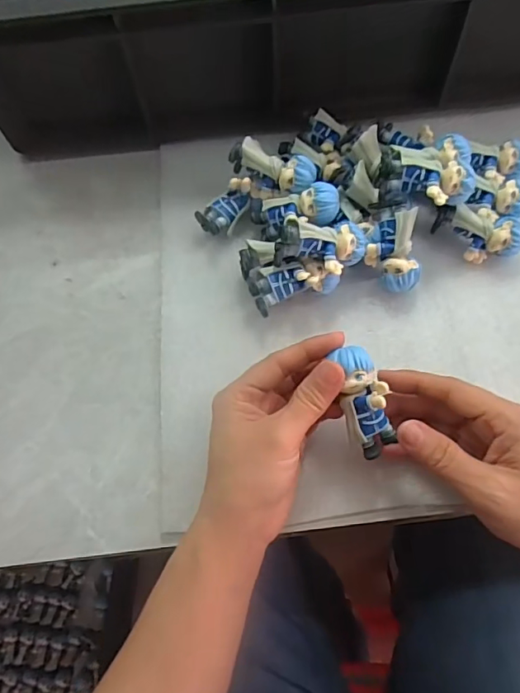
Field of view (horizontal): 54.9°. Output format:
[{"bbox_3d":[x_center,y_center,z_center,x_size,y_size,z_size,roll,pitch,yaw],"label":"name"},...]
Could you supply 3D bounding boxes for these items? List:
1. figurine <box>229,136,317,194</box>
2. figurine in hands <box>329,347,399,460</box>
[{"bbox_3d":[0.010,-0.130,0.362,0.063,0.025,0.022,26,71,13],"label":"figurine"},{"bbox_3d":[0.059,0.032,0.276,0.026,0.019,0.063,-16,103,-4],"label":"figurine in hands"}]

